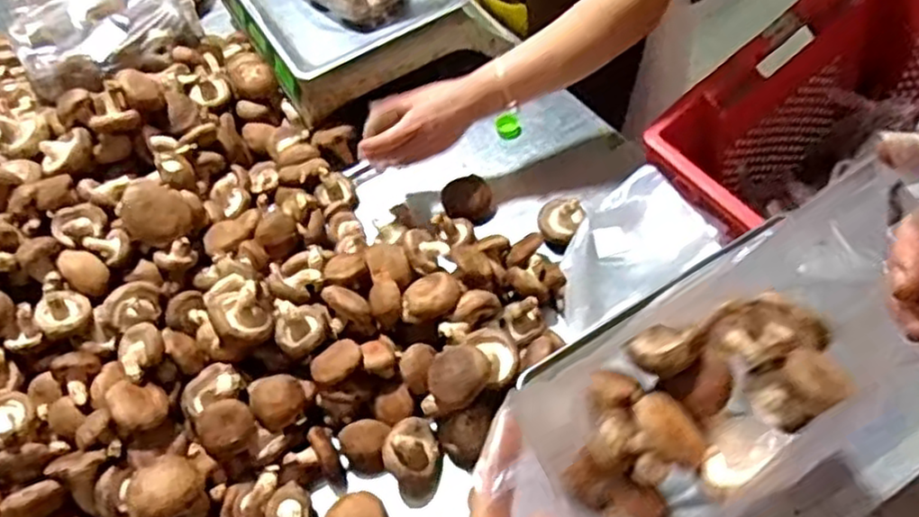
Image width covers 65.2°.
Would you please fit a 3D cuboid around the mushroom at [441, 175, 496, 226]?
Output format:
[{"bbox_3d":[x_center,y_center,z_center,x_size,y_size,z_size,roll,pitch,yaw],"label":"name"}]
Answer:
[{"bbox_3d":[0.012,-0.069,0.852,0.062,0.024,0.057,-4,99,0],"label":"mushroom"}]

